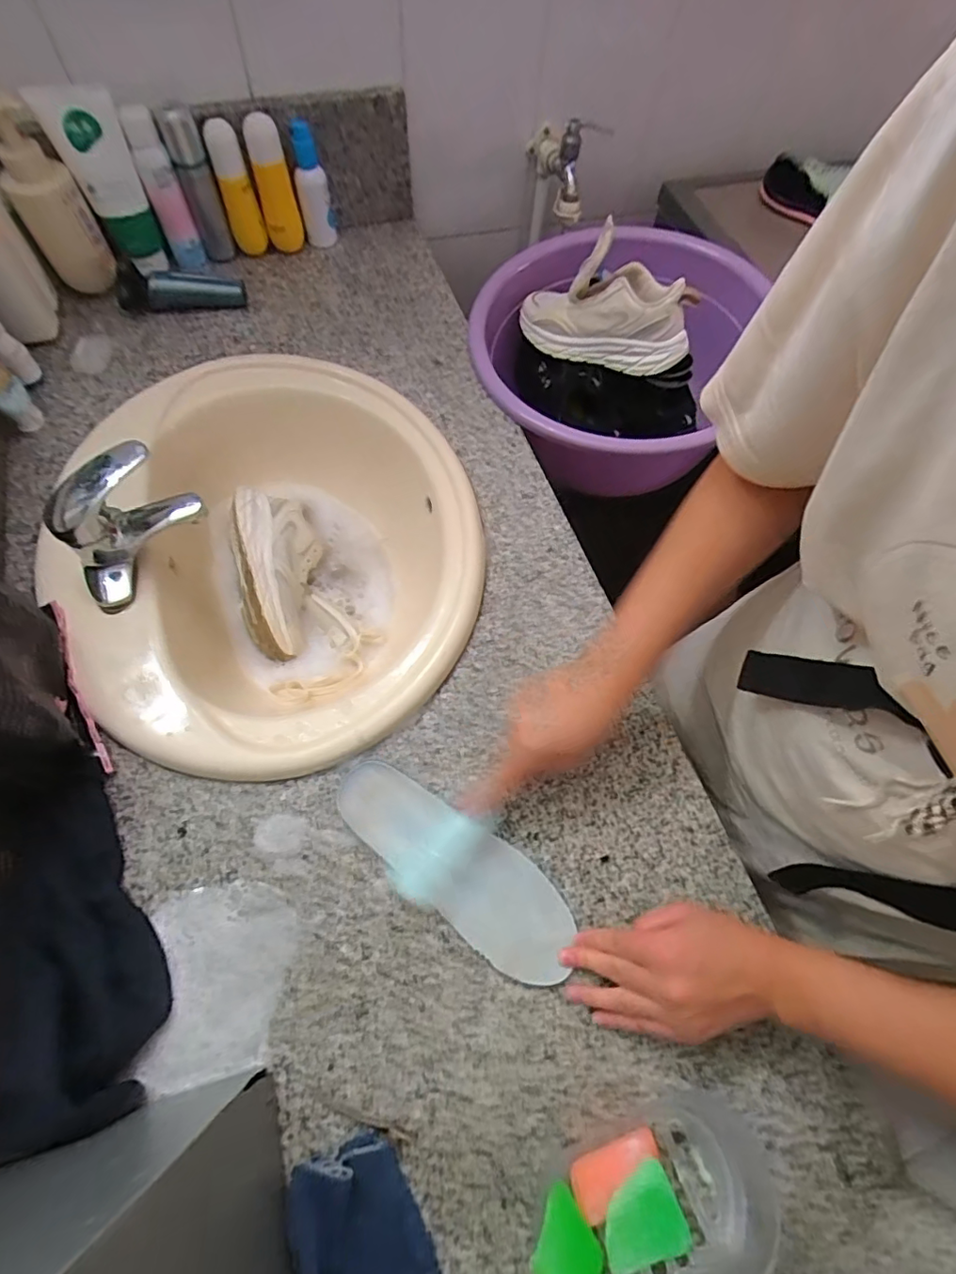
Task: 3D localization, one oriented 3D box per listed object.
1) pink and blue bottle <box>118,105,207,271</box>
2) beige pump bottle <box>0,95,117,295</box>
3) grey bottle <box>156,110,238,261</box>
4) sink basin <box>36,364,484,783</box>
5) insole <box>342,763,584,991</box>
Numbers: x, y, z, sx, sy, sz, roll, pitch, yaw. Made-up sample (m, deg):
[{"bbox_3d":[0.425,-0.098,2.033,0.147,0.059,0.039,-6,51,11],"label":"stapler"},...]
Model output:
[{"bbox_3d":[-0.416,-0.589,0.726,0.044,0.168,0.036,-24,68,-13],"label":"pink and blue bottle"},{"bbox_3d":[-0.537,-0.547,0.681,0.078,0.193,0.077,-31,70,-15],"label":"beige pump bottle"},{"bbox_3d":[-0.375,-0.601,0.737,0.042,0.167,0.033,-15,67,-9],"label":"grey bottle"},{"bbox_3d":[-0.226,-0.093,0.647,0.423,0.143,0.532,-19,66,-14],"label":"sink basin"},{"bbox_3d":[-0.020,0.190,0.465,0.230,0.008,0.078,38,63,13],"label":"insole"}]

